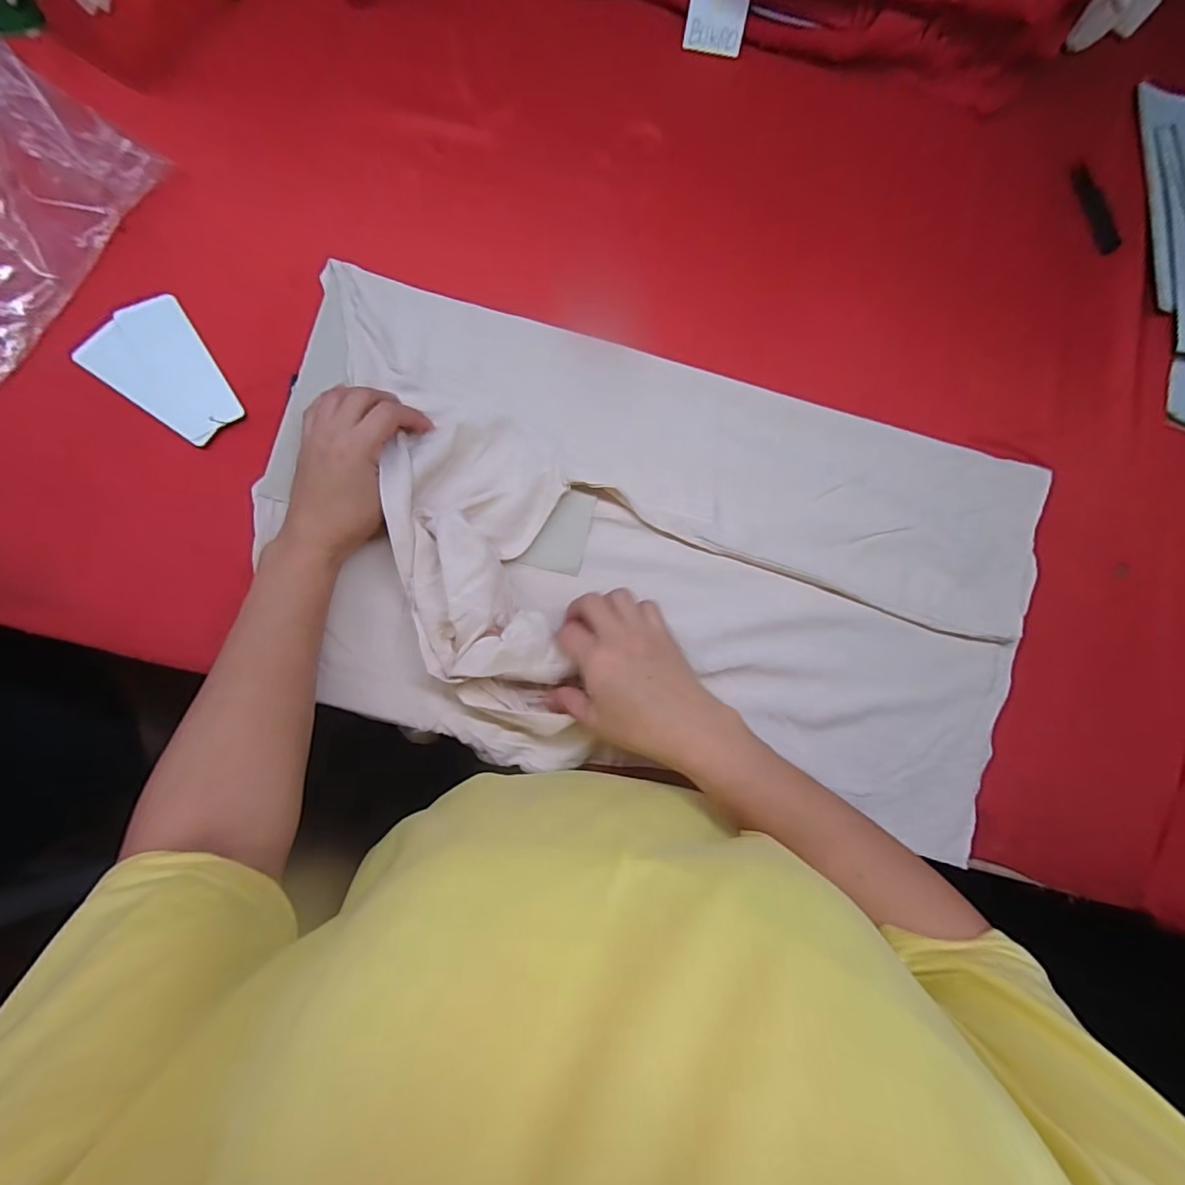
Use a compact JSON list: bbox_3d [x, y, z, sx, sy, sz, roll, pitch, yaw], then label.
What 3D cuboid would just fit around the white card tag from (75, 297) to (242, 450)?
[{"bbox_3d":[-0.327,-0.177,0.400,0.118,0.004,0.079,35,82,-1],"label":"white card tag"}]

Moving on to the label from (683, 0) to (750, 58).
[{"bbox_3d":[0.114,-0.526,0.472,0.053,0.043,0.005,7,43,-2],"label":"label"}]

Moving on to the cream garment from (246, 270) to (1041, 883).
[{"bbox_3d":[0.040,-0.028,0.404,0.593,0.046,0.340,15,83,-4],"label":"cream garment"}]

